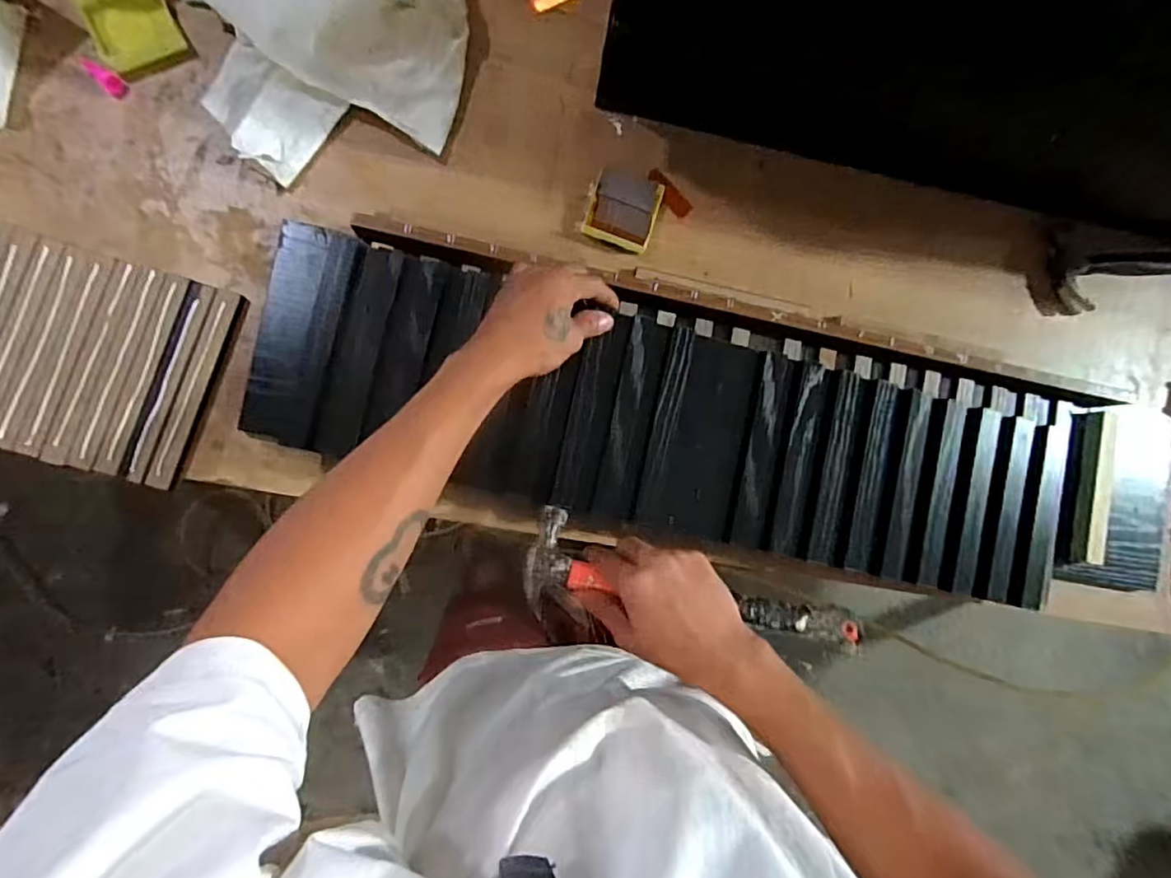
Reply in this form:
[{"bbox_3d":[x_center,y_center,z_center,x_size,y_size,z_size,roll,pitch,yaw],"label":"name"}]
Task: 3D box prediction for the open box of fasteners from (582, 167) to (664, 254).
[{"bbox_3d":[0.038,-0.220,0.549,0.061,0.017,0.074,18,82,-5],"label":"open box of fasteners"}]

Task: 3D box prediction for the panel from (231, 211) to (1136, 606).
[{"bbox_3d":[0.094,-0.015,0.528,0.753,0.042,0.204,12,83,-7],"label":"panel"}]

